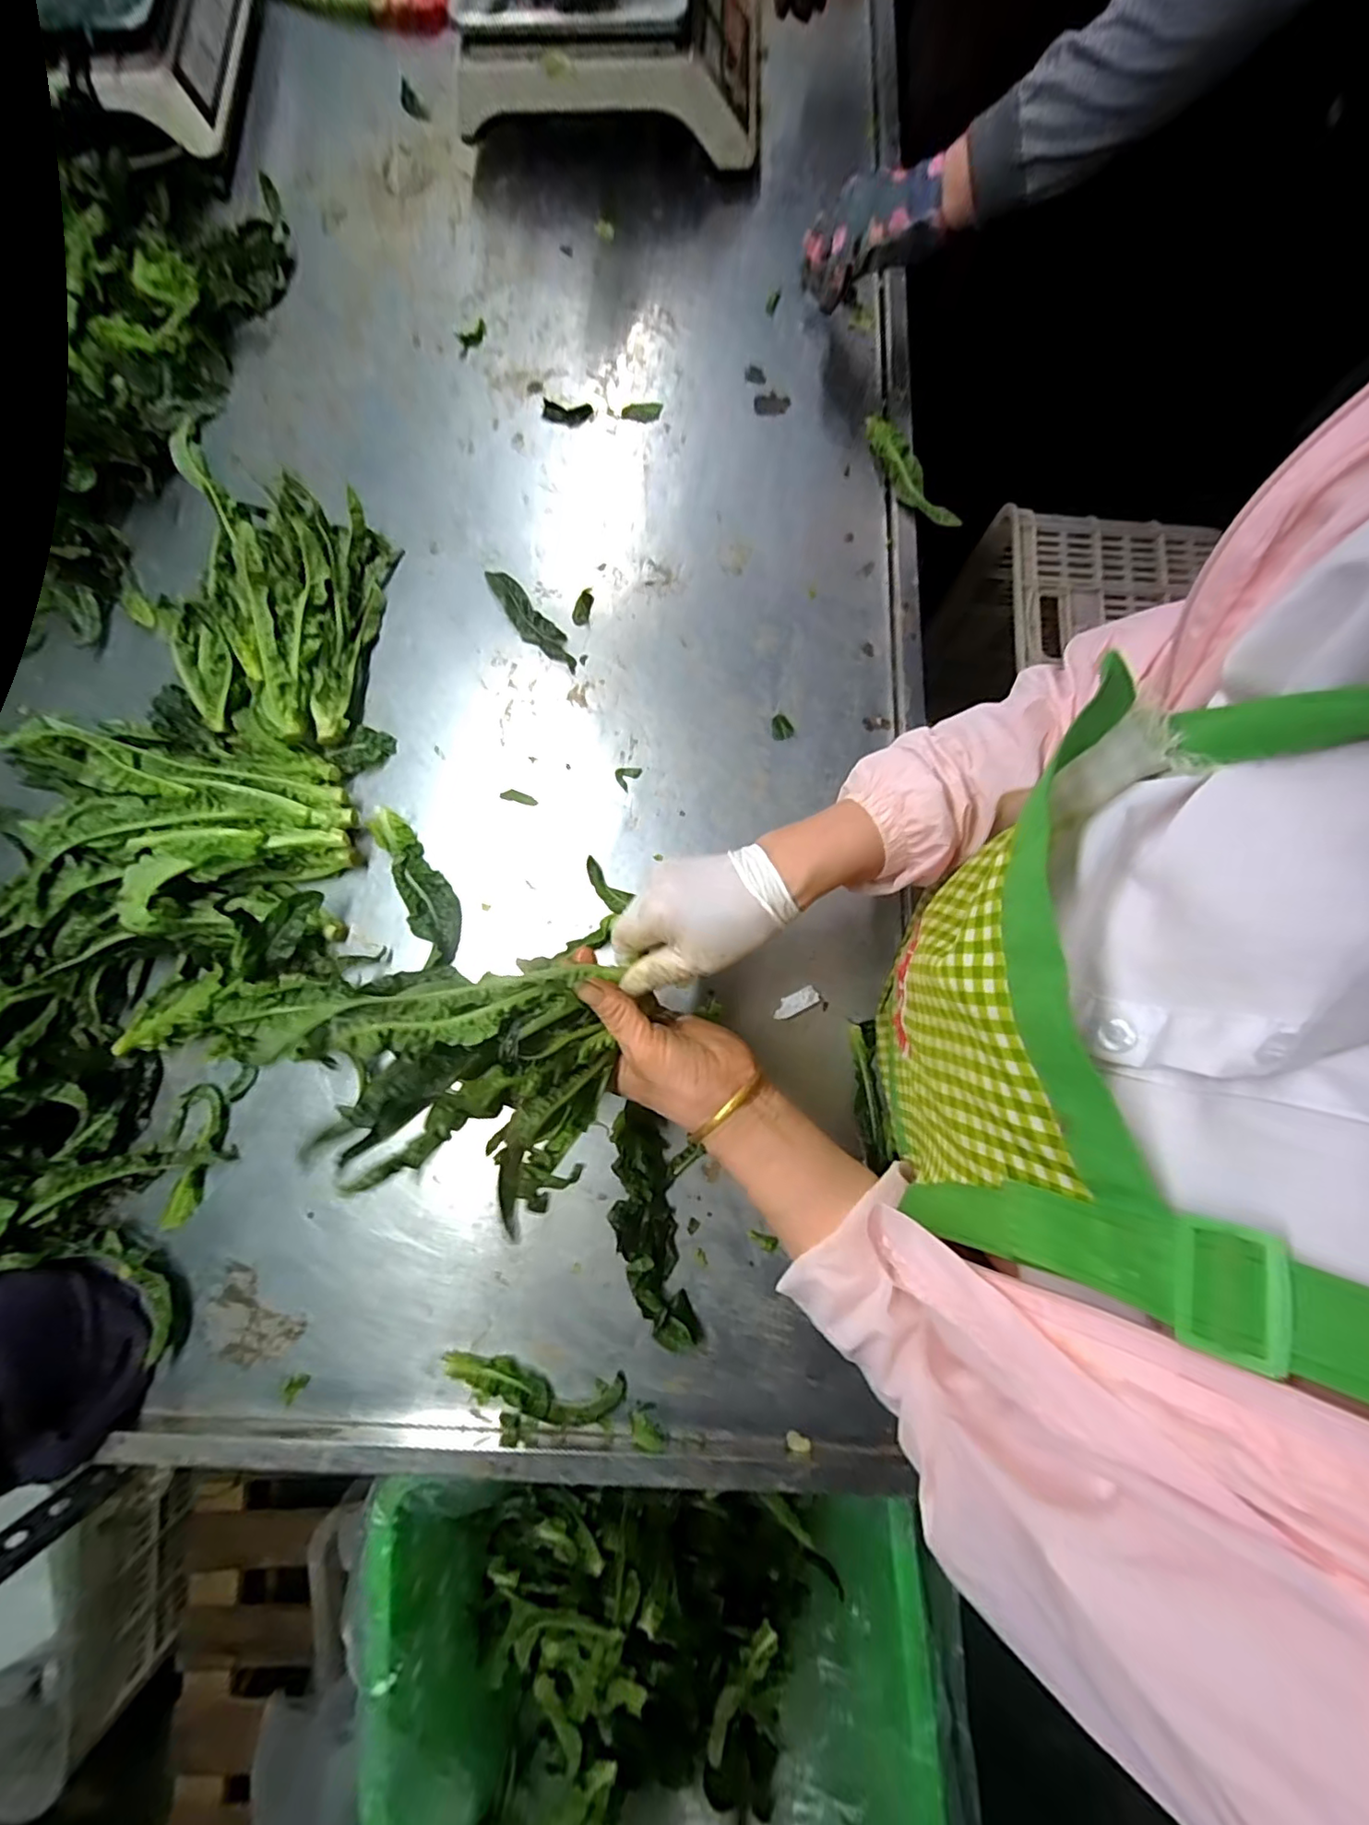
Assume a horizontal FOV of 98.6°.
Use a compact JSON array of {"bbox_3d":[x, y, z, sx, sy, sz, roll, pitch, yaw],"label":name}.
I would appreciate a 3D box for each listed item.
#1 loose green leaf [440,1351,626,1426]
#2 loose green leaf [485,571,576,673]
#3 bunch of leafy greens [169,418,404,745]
[{"bbox_3d":[-0.112,0.352,0.434,0.134,0.009,0.035,6,79,2],"label":"loose green leaf"},{"bbox_3d":[-0.148,-0.279,0.561,0.031,0.006,0.131,-42,81,-7],"label":"loose green leaf"},{"bbox_3d":[-0.366,-0.269,0.510,0.153,0.102,0.222,5,79,2],"label":"bunch of leafy greens"}]

